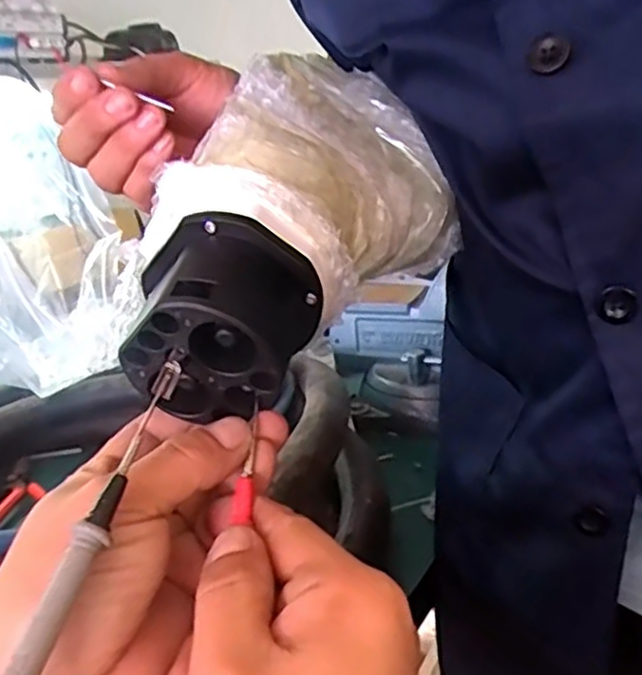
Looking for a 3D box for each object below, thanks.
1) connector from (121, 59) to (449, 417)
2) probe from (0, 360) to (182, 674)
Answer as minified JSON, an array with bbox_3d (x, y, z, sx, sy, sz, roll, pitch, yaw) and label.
[{"bbox_3d":[-0.007,-0.062,0.361,0.103,0.107,0.274,3,36,23],"label":"connector"},{"bbox_3d":[-0.069,0.065,0.203,0.007,0.009,0.146,2,48,20],"label":"probe"}]

